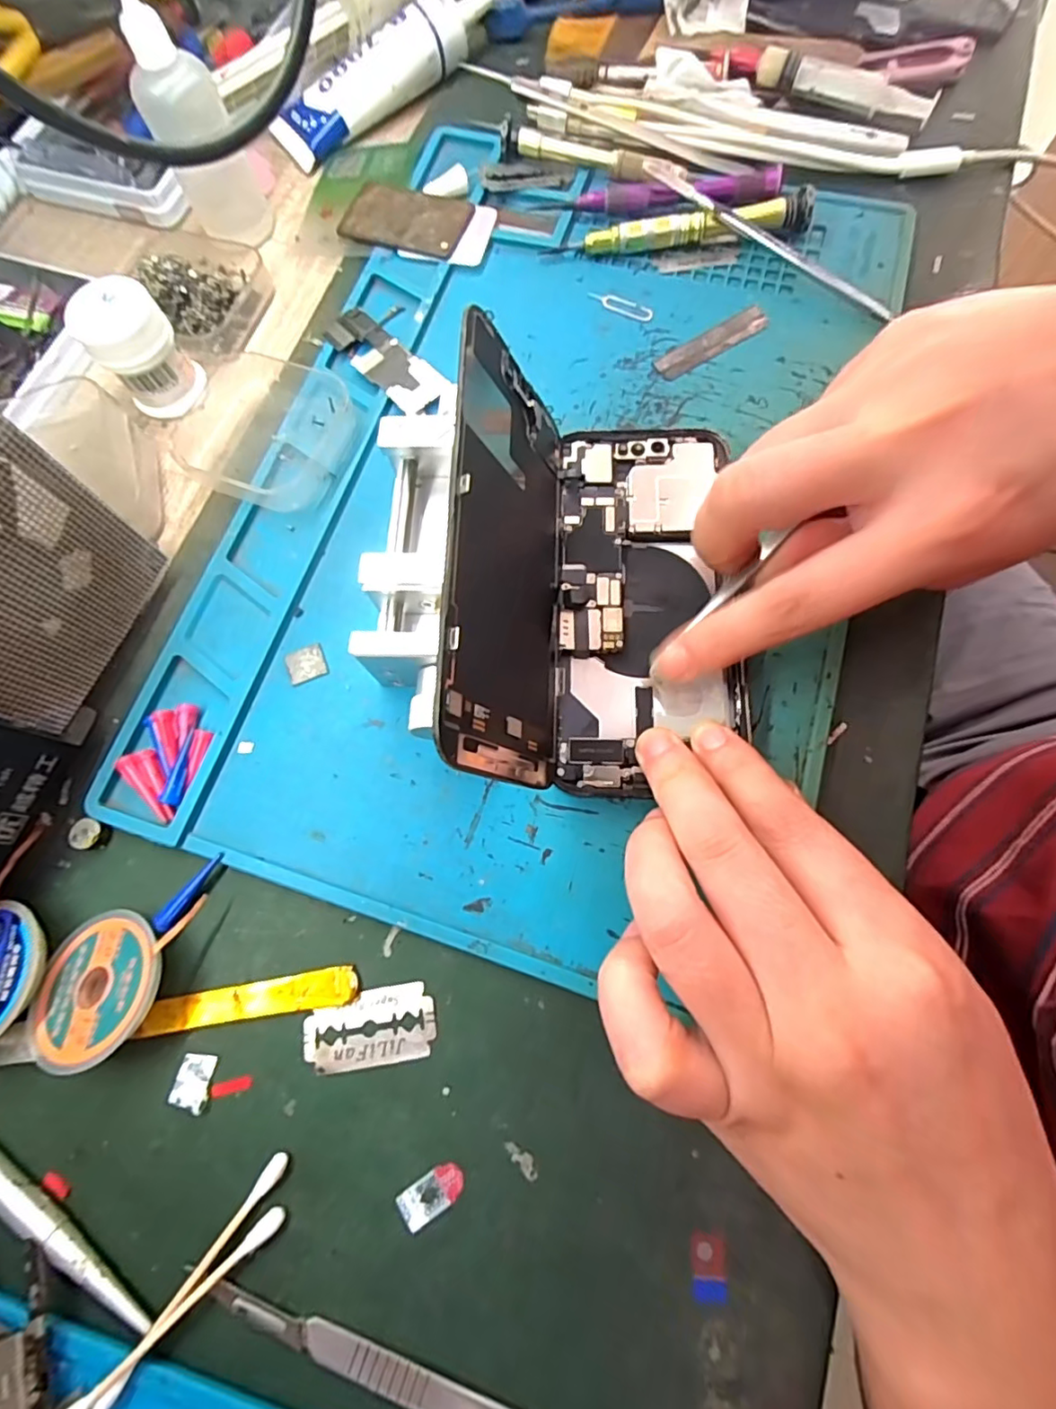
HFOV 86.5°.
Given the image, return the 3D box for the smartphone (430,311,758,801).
[{"bbox_3d":[0.023,-0.047,0.187,0.103,0.066,0.141,1,74,2],"label":"smartphone"}]

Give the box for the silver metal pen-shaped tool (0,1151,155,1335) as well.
[{"bbox_3d":[-0.155,0.146,0.168,0.111,0.006,0.008,31,77,10],"label":"silver metal pen-shaped tool"}]

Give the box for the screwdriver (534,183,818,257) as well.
[{"bbox_3d":[0.069,-0.223,0.262,0.121,0.016,0.009,-4,74,1],"label":"screwdriver"}]

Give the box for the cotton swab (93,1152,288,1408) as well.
[{"bbox_3d":[-0.095,0.163,0.161,0.005,0.010,0.066,36,78,11],"label":"cotton swab"}]

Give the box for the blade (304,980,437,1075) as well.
[{"bbox_3d":[-0.051,0.105,0.183,0.042,0.004,0.023,-8,69,-1],"label":"blade"}]

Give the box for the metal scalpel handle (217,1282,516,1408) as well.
[{"bbox_3d":[-0.030,0.188,0.154,0.124,0.004,0.009,18,75,7],"label":"metal scalpel handle"}]

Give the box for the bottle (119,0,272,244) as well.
[{"bbox_3d":[-0.151,-0.260,0.251,0.035,0.075,0.030,-24,75,-5],"label":"bottle"}]

